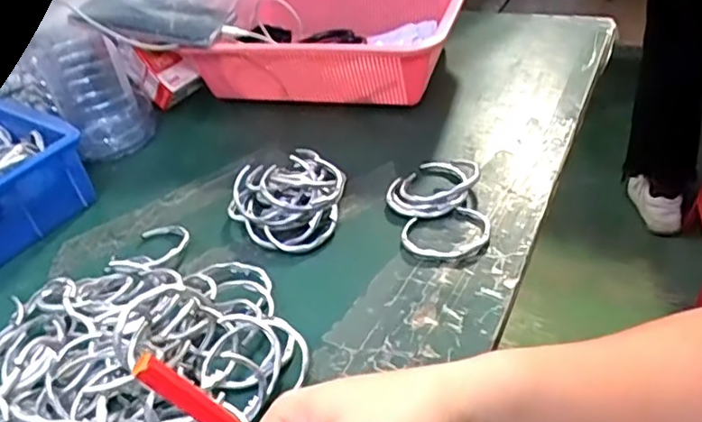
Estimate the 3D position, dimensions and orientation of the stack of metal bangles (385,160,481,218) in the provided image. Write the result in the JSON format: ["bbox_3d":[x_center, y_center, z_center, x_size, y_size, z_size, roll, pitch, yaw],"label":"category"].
[{"bbox_3d":[0.070,-0.023,0.508,0.061,0.019,0.077,20,45,32],"label":"stack of metal bangles"}]

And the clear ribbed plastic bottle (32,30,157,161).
[{"bbox_3d":[-0.265,-0.129,0.636,0.087,0.103,0.107,-19,41,-16],"label":"clear ribbed plastic bottle"}]

